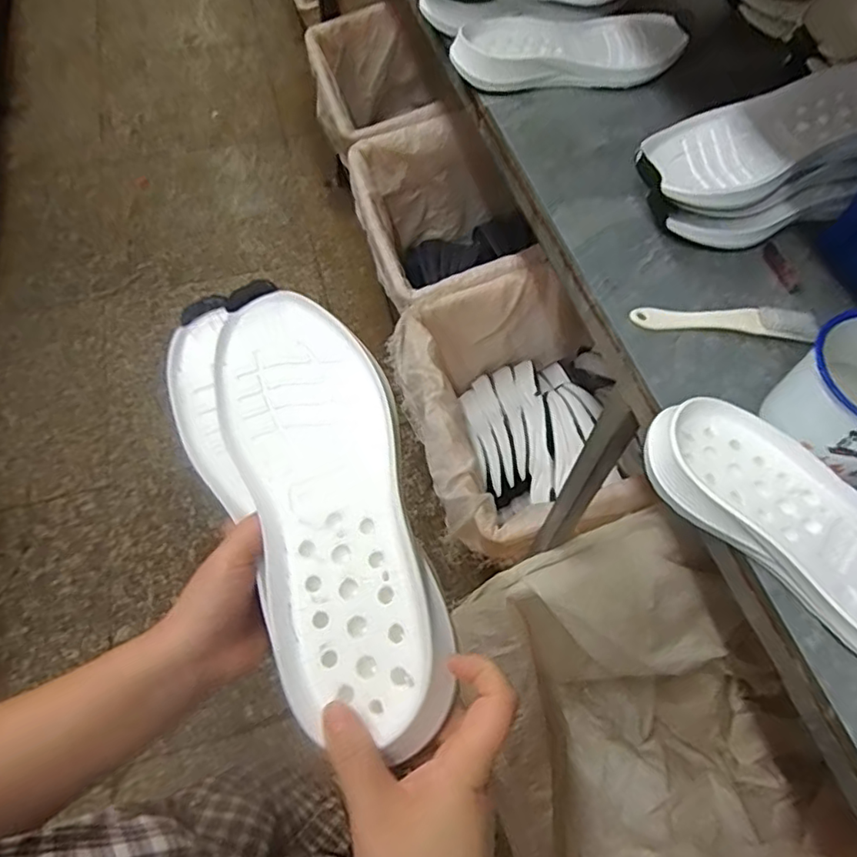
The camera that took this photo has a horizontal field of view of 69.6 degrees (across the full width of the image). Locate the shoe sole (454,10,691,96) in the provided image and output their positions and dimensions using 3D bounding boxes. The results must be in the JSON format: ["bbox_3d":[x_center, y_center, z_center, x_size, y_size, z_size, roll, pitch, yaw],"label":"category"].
[{"bbox_3d":[0.166,-0.450,0.731,0.277,0.034,0.114,-8,61,-6],"label":"shoe sole"}]

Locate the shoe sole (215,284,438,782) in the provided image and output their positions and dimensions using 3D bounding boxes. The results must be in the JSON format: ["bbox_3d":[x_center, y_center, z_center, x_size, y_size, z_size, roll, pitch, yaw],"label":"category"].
[{"bbox_3d":[-0.061,0.039,0.365,0.097,0.032,0.275,-16,63,-11],"label":"shoe sole"}]

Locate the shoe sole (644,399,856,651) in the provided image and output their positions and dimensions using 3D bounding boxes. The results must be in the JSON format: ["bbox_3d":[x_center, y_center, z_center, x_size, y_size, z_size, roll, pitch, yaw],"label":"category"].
[{"bbox_3d":[0.288,0.081,0.434,0.284,0.039,0.105,35,65,16],"label":"shoe sole"}]

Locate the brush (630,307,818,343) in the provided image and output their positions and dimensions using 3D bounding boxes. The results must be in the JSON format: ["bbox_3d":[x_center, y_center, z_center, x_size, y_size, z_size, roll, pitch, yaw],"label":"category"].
[{"bbox_3d":[0.263,-0.096,0.551,0.158,0.015,0.028,6,61,1],"label":"brush"}]

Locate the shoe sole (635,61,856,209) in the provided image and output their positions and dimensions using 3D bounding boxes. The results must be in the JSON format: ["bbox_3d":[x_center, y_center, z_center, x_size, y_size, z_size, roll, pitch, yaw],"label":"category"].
[{"bbox_3d":[0.318,-0.274,0.564,0.267,0.045,0.108,-21,64,-13],"label":"shoe sole"}]

